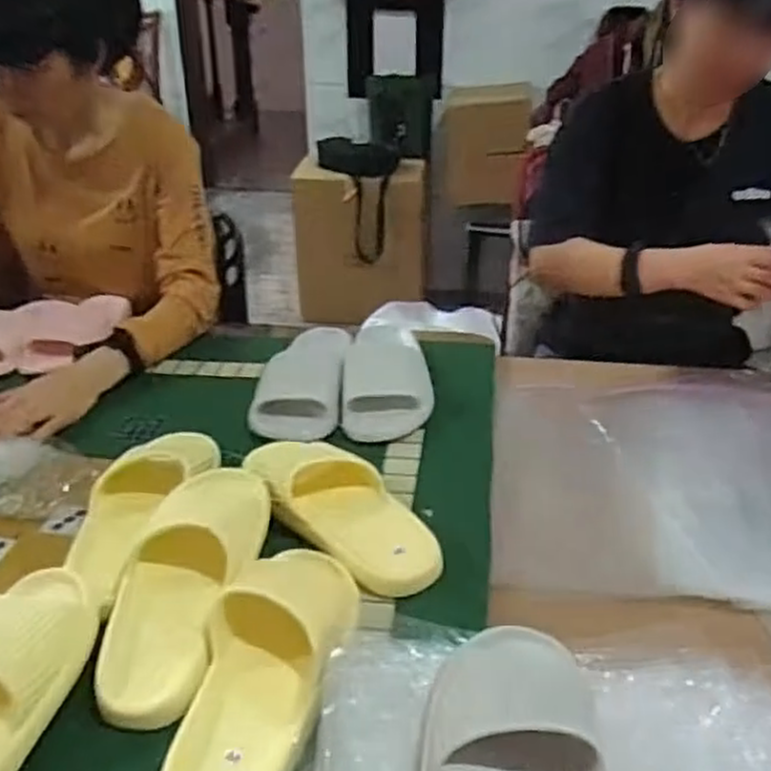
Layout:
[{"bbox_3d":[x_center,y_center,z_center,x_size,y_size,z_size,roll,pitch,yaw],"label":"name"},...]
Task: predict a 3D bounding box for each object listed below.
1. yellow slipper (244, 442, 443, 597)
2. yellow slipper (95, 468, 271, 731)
[{"bbox_3d":[-0.050,0.116,0.741,0.106,0.071,0.250,-23,37,-35],"label":"yellow slipper"},{"bbox_3d":[-0.172,0.155,0.635,0.098,0.058,0.252,6,30,10],"label":"yellow slipper"}]

